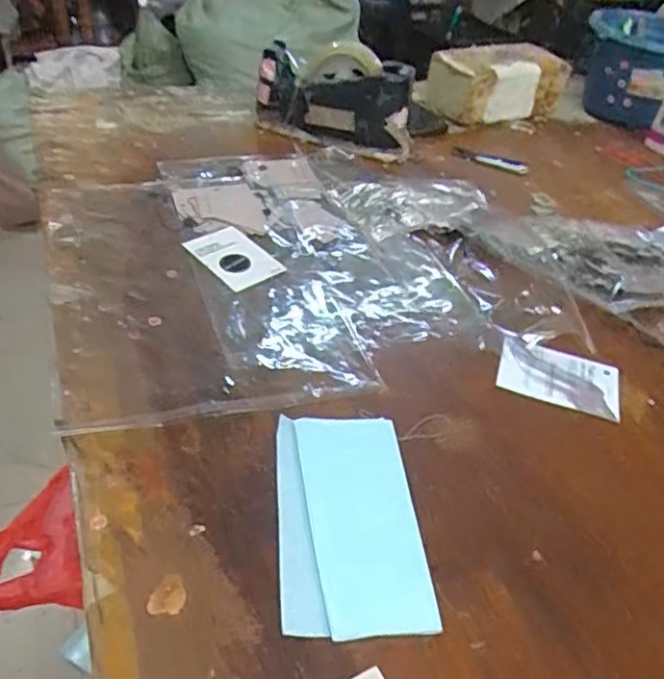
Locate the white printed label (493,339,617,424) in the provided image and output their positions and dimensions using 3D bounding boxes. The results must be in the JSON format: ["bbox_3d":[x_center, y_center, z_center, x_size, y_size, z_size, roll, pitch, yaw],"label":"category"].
[{"bbox_3d":[0.195,0.033,0.555,0.102,0.006,0.063,17,47,8],"label":"white printed label"}]

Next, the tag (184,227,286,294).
[{"bbox_3d":[-0.093,-0.080,0.629,0.087,0.007,0.059,40,55,22],"label":"tag"}]

